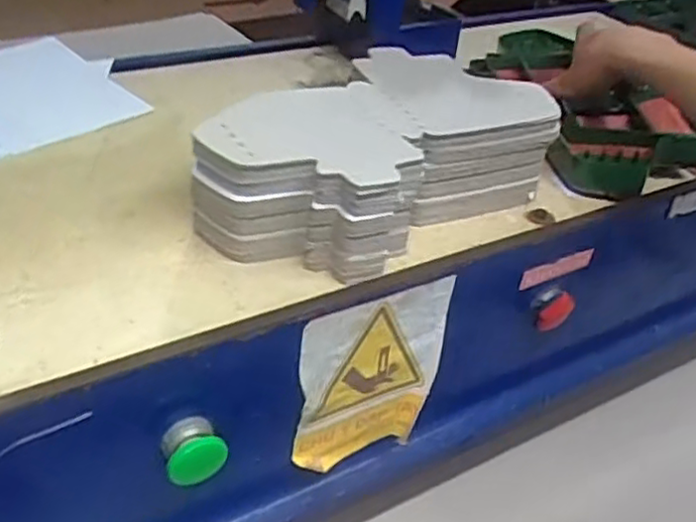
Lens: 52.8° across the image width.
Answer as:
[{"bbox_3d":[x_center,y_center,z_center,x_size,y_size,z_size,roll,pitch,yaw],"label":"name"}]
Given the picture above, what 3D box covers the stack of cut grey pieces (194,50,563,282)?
[{"bbox_3d":[0.025,-0.086,0.563,0.294,0.085,0.168,-25,46,-35],"label":"stack of cut grey pieces"}]

